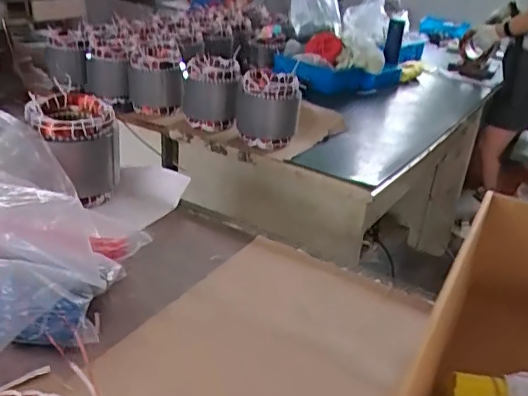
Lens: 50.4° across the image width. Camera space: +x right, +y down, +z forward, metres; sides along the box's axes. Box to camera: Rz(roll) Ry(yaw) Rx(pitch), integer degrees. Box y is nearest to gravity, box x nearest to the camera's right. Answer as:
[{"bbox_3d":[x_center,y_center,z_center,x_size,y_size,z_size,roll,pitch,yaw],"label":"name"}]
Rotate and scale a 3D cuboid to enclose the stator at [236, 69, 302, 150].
[{"bbox_3d":[0.010,-0.230,1.417,0.152,0.164,0.152,5,27,-1],"label":"stator"}]

